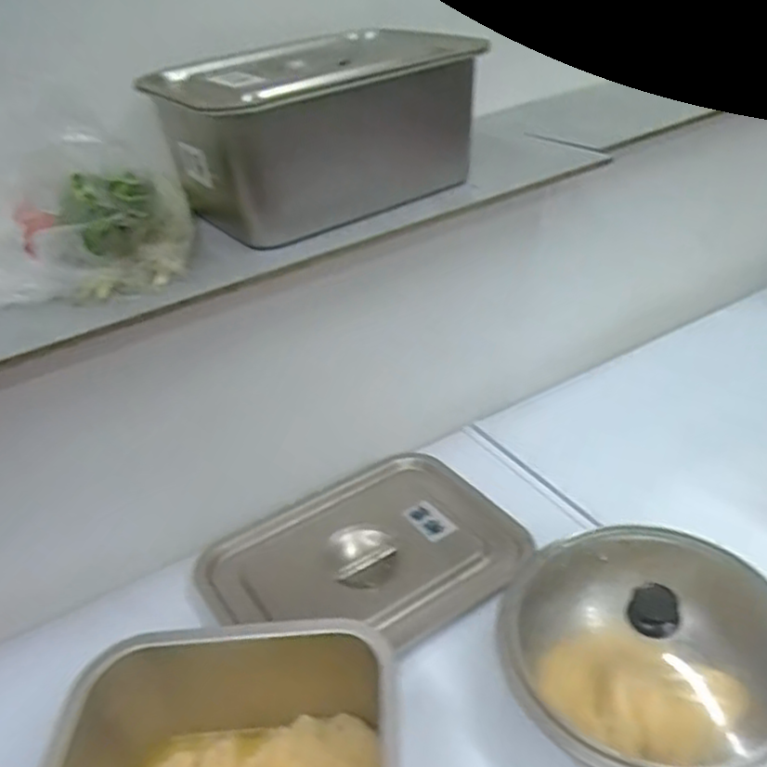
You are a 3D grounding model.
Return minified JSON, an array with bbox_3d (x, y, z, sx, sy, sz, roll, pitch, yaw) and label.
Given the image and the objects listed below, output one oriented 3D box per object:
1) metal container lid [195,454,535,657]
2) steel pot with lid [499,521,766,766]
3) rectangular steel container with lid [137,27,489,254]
[{"bbox_3d":[-0.015,0.200,0.828,0.333,0.031,0.262,-29,38,-30],"label":"metal container lid"},{"bbox_3d":[0.238,0.237,0.638,0.223,0.105,0.249,-26,36,-26],"label":"steel pot with lid"},{"bbox_3d":[-0.071,-0.302,0.847,0.331,0.164,0.244,-25,36,-26],"label":"rectangular steel container with lid"}]

